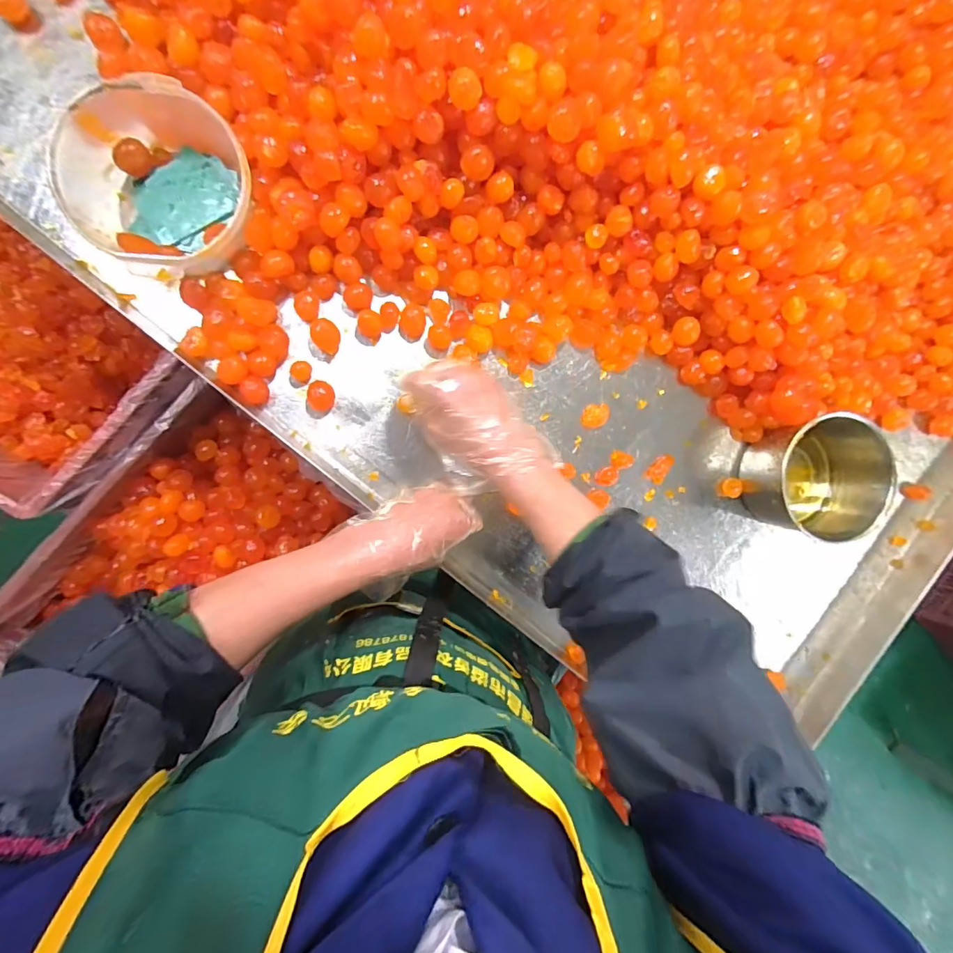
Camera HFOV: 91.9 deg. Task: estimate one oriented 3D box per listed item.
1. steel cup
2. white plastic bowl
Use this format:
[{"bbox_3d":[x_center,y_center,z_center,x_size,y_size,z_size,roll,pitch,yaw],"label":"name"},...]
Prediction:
[{"bbox_3d":[0.423,-0.002,0.577,0.159,0.082,0.139,21,91,-10],"label":"steel cup"},{"bbox_3d":[-0.296,-0.272,0.440,0.155,0.063,0.150,-1,95,-9],"label":"white plastic bowl"}]

